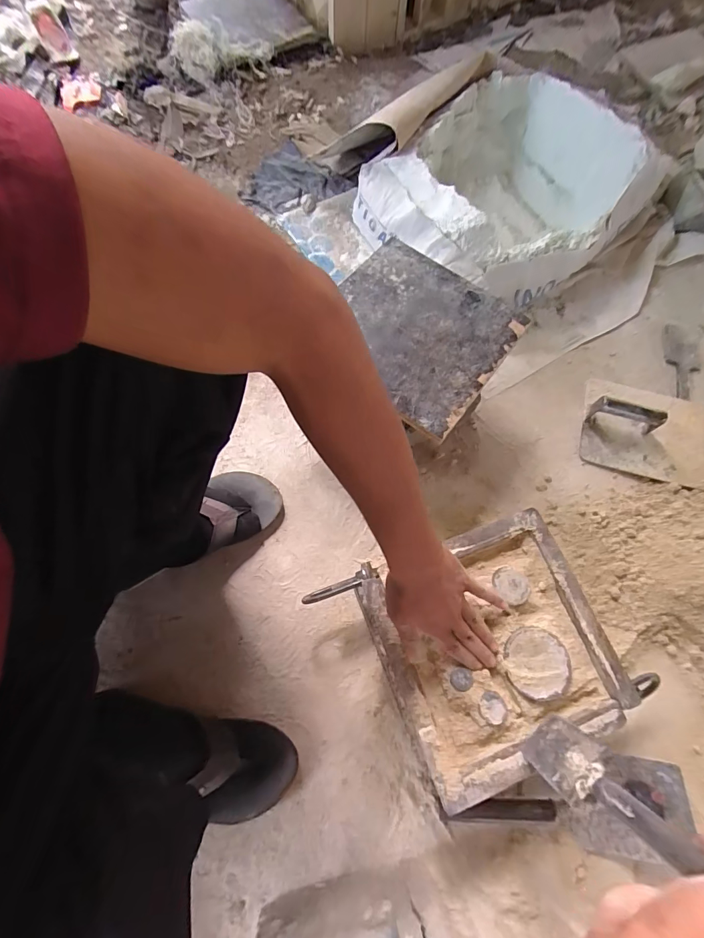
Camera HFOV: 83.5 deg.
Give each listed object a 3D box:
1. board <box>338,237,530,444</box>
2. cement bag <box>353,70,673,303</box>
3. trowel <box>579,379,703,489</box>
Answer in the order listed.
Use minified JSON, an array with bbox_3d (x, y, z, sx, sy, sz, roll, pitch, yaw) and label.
[{"bbox_3d":[0.086,-0.191,0.539,0.236,0.014,0.239,35,73,10],"label":"board"},{"bbox_3d":[0.321,-0.563,0.789,0.550,0.141,0.419,-44,81,-12],"label":"cement bag"},{"bbox_3d":[0.506,-0.071,0.658,0.217,0.061,0.172,15,70,4],"label":"trowel"}]

